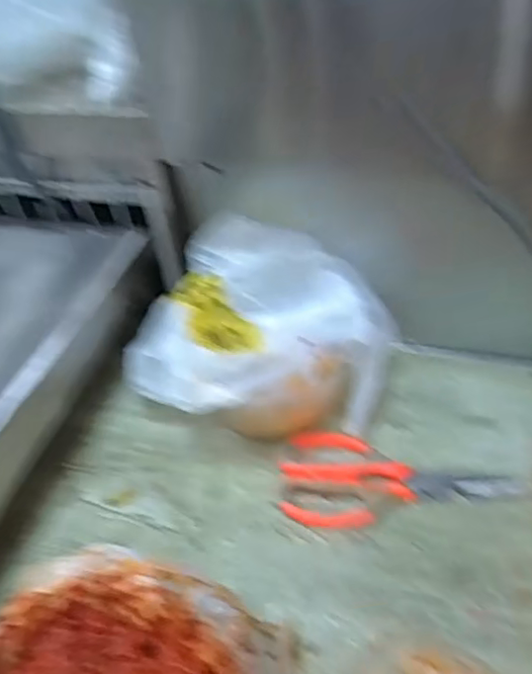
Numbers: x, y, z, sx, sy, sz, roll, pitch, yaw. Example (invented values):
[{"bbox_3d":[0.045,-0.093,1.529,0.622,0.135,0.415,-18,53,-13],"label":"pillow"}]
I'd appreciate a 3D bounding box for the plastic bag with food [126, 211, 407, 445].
[{"bbox_3d":[-0.007,0.009,0.546,0.218,0.127,0.181,13,48,19],"label":"plastic bag with food"}]

